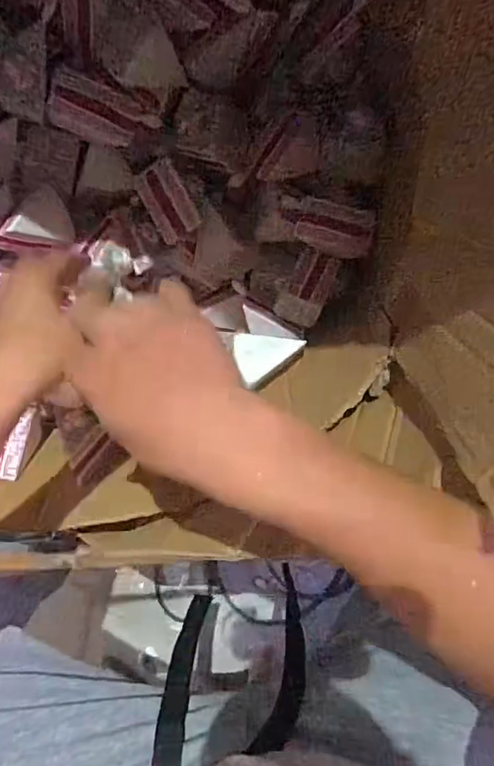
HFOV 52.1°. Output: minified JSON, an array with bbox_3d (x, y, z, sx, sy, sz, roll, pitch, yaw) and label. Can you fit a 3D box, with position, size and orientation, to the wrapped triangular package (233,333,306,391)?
[{"bbox_3d":[0.024,-0.024,0.602,0.080,0.020,0.062,6,92,4],"label":"wrapped triangular package"}]

